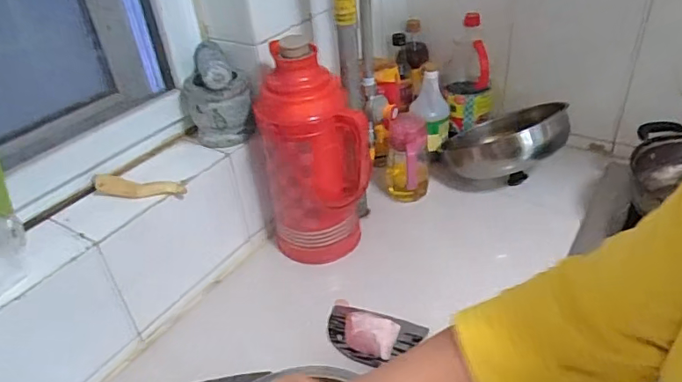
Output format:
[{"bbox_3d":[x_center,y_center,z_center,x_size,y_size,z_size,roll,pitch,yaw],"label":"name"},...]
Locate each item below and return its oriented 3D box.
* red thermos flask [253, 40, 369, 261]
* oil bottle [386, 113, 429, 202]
[{"bbox_3d":[-0.042,-0.047,0.828,0.140,0.363,0.120,-29,41,-31],"label":"red thermos flask"},{"bbox_3d":[0.136,-0.068,1.022,0.084,0.182,0.106,-1,35,5],"label":"oil bottle"}]

